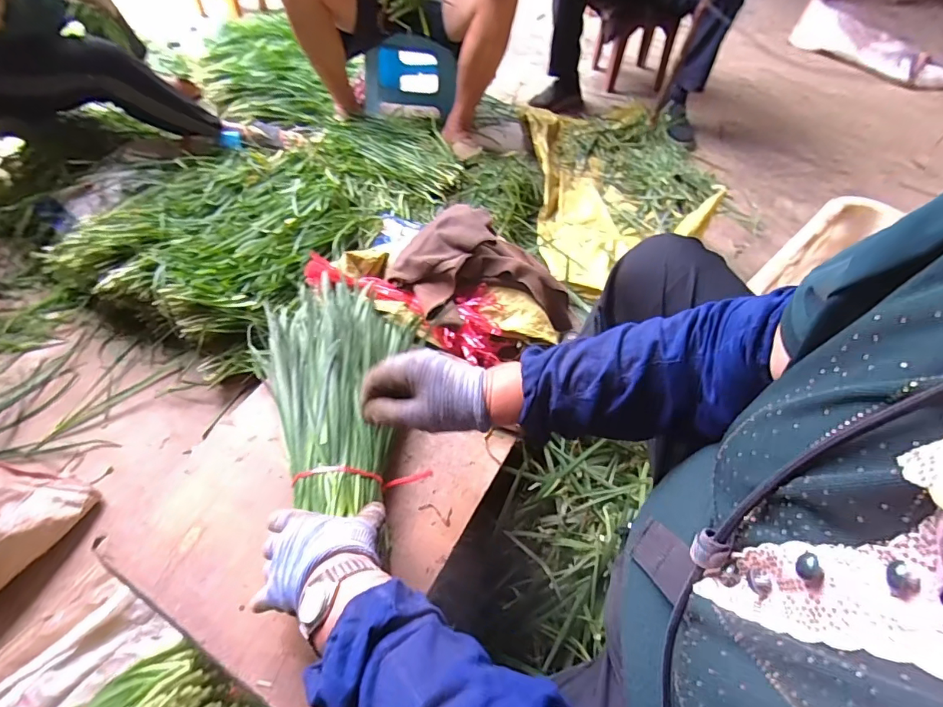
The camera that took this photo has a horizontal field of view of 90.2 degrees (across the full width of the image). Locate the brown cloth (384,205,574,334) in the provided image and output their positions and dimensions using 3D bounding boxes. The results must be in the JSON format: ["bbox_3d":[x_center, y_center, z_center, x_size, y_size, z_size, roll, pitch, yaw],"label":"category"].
[{"bbox_3d":[0.009,-0.147,0.780,0.282,0.114,0.232,-3,53,-5],"label":"brown cloth"}]

